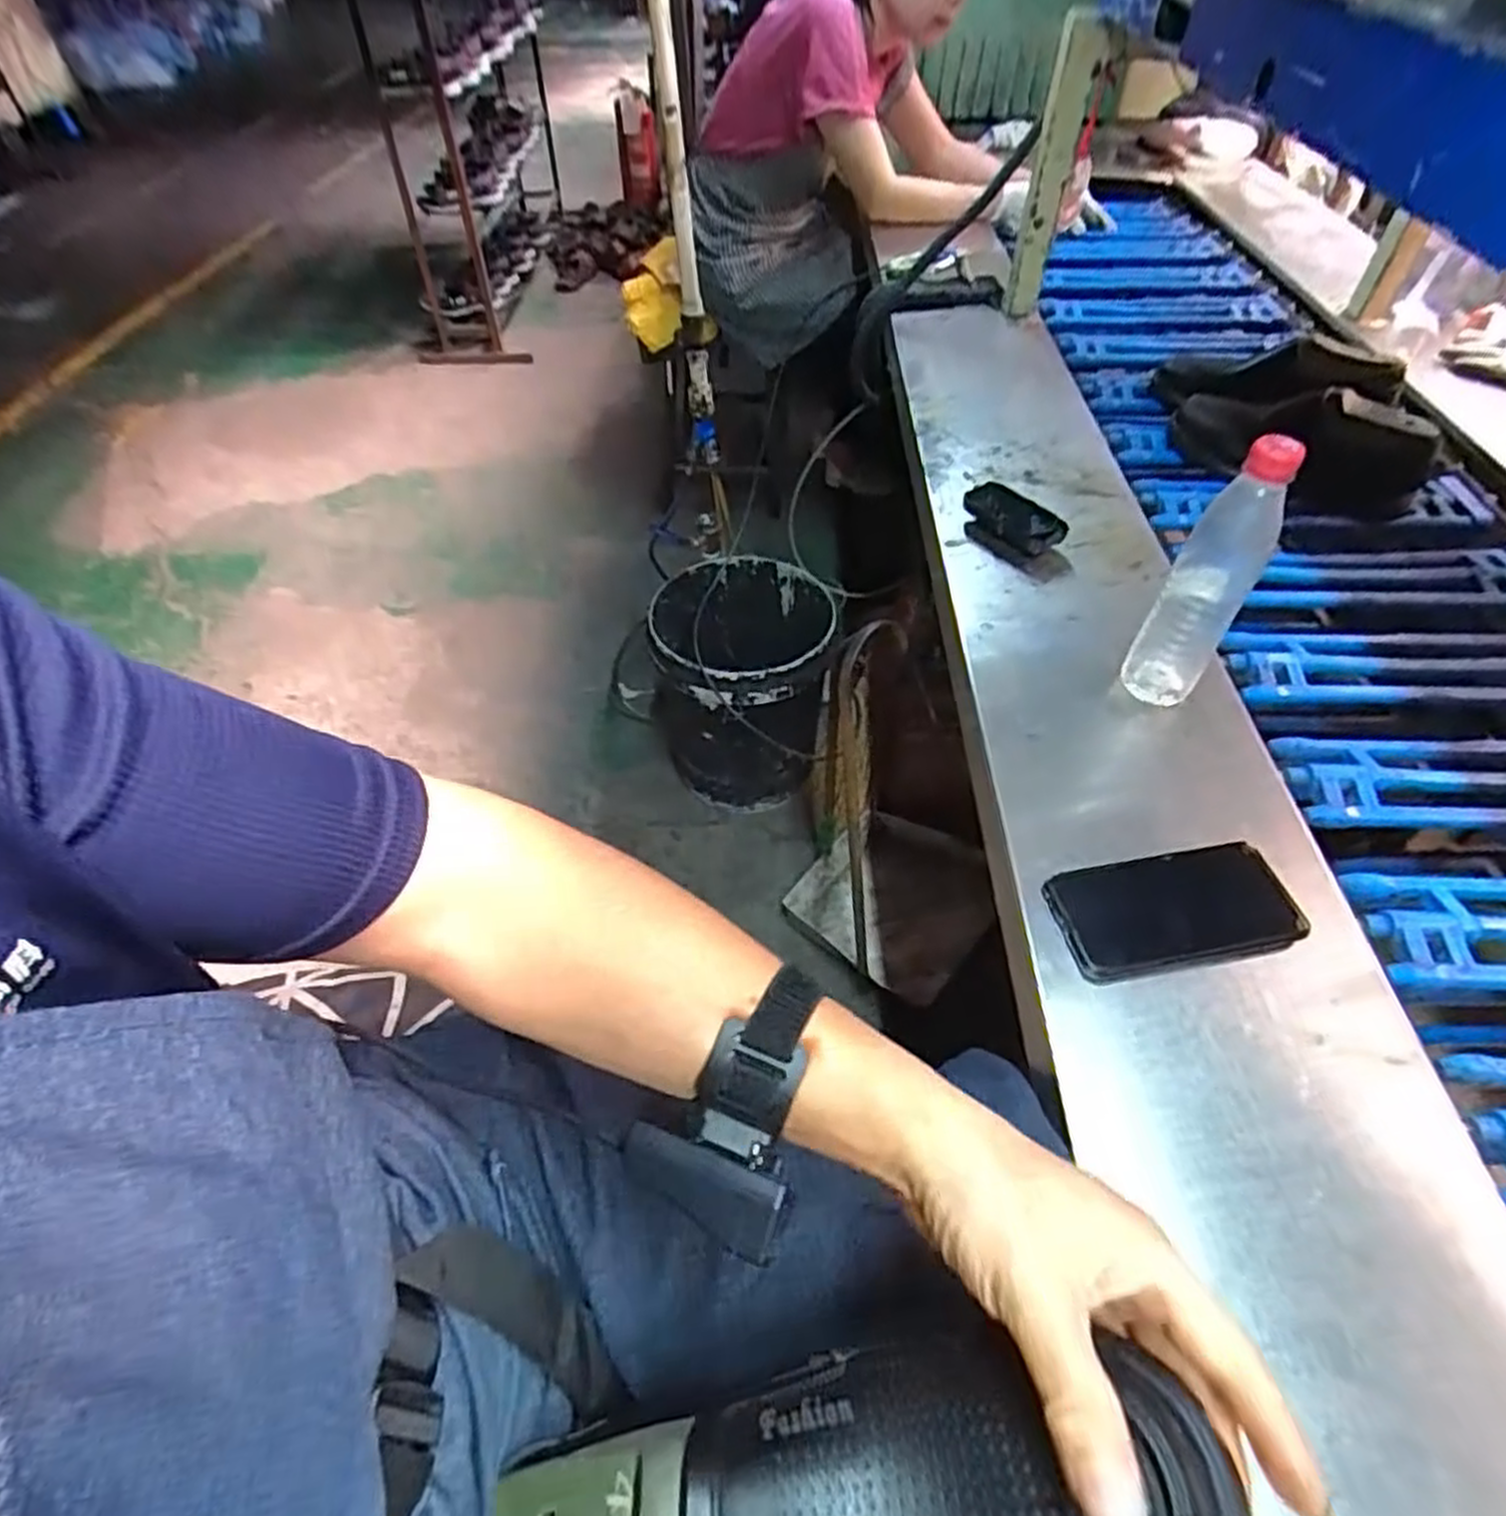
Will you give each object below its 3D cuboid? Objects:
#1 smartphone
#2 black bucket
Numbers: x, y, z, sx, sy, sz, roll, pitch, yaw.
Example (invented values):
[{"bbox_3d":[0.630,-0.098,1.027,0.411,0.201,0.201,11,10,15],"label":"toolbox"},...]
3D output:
[{"bbox_3d":[0.295,0.106,0.561,0.168,0.018,0.084,-7,49,-10],"label":"smartphone"},{"bbox_3d":[-0.028,-0.111,1.414,0.313,0.357,0.301,0,47,0],"label":"black bucket"}]

